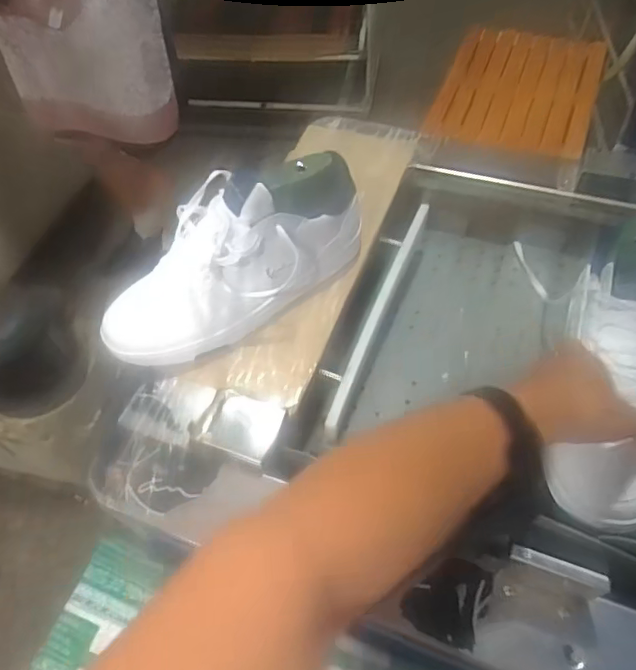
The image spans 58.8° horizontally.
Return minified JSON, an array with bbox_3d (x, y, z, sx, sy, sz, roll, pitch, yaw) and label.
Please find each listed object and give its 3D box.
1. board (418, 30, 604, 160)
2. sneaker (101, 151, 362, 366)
[{"bbox_3d":[0.376,-0.462,1.043,0.265,0.027,0.382,17,58,16],"label":"board"},{"bbox_3d":[-0.084,-0.073,0.573,0.292,0.134,0.105,-36,59,-5],"label":"sneaker"}]

